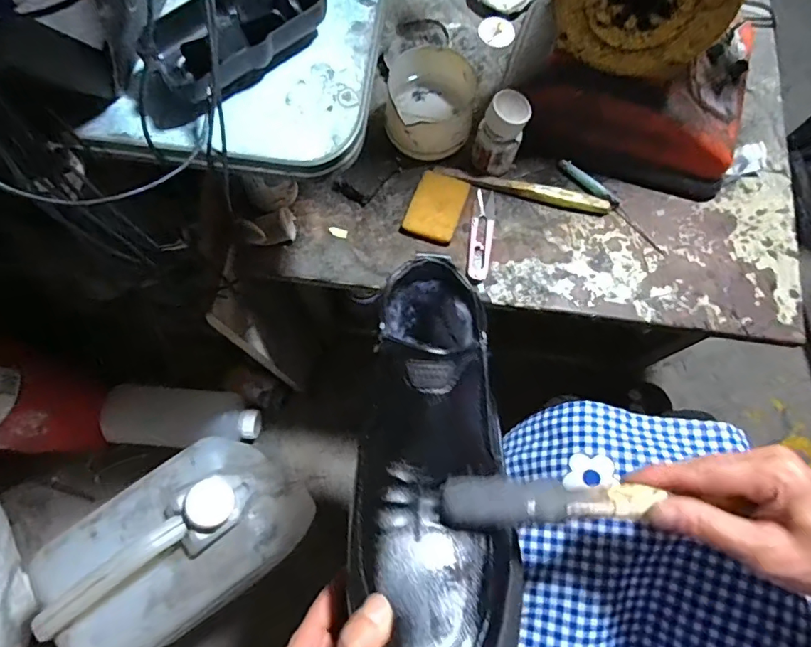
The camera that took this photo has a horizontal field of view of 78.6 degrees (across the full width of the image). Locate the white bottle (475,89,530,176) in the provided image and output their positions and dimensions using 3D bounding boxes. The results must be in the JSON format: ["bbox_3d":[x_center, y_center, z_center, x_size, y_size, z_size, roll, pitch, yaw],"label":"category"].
[{"bbox_3d":[0.092,-0.183,0.480,0.041,0.075,0.042,0,73,-1],"label":"white bottle"}]

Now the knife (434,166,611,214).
[{"bbox_3d":[0.119,-0.138,0.504,0.175,0.014,0.015,15,74,3],"label":"knife"}]

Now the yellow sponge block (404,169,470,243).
[{"bbox_3d":[0.031,-0.117,0.494,0.049,0.011,0.073,20,74,4],"label":"yellow sponge block"}]

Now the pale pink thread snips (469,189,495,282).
[{"bbox_3d":[0.076,-0.088,0.490,0.023,0.007,0.099,6,73,0],"label":"pale pink thread snips"}]

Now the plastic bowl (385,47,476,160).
[{"bbox_3d":[0.024,-0.220,0.498,0.088,0.049,0.099,8,73,1],"label":"plastic bowl"}]

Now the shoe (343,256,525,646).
[{"bbox_3d":[0.022,0.088,0.320,0.090,0.119,0.285,1,56,-1],"label":"shoe"}]

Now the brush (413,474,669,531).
[{"bbox_3d":[0.077,0.102,0.286,0.132,0.012,0.027,-2,73,1],"label":"brush"}]

